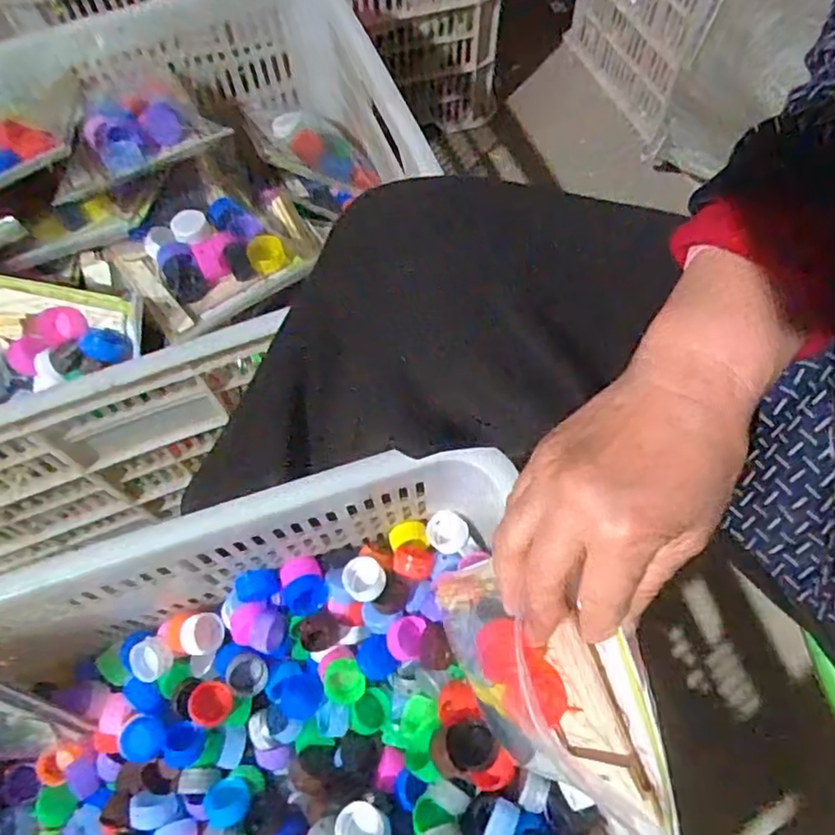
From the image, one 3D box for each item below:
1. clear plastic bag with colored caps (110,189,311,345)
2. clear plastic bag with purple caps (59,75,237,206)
[{"bbox_3d":[-0.183,-0.153,0.598,0.173,0.046,0.140,-32,68,-12],"label":"clear plastic bag with colored caps"},{"bbox_3d":[-0.260,-0.249,0.574,0.152,0.046,0.085,-37,70,-14],"label":"clear plastic bag with purple caps"}]

